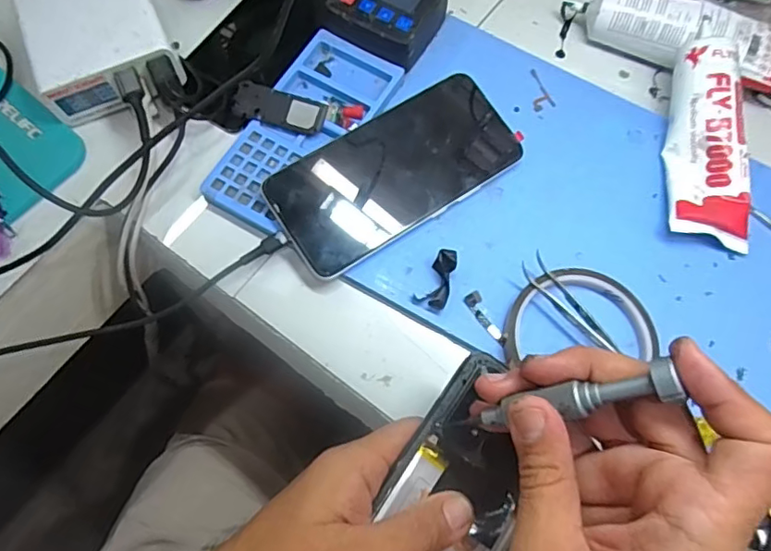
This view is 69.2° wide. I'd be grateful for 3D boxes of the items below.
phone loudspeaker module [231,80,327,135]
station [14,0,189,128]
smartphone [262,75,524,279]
[{"bbox_3d":[-0.072,-0.113,0.378,0.064,0.004,0.024,18,90,8],"label":"phone loudspeaker module"},{"bbox_3d":[-0.195,-0.160,0.383,0.088,0.042,0.101,-20,72,-10],"label":"station"},{"bbox_3d":[0.007,-0.068,0.365,0.164,0.009,0.077,-32,84,-10],"label":"smartphone"}]

